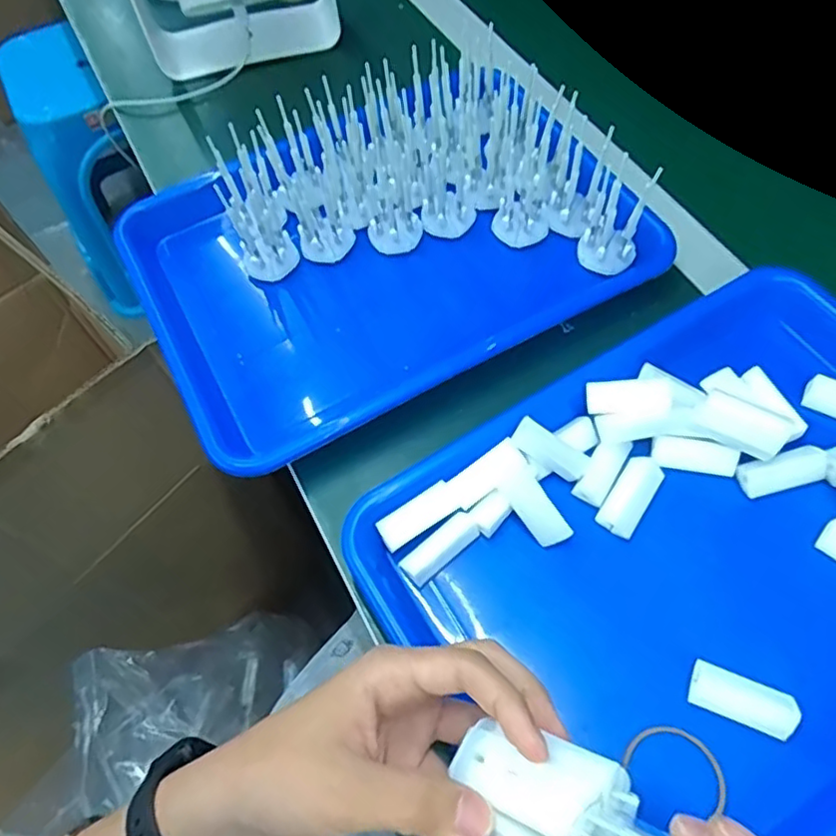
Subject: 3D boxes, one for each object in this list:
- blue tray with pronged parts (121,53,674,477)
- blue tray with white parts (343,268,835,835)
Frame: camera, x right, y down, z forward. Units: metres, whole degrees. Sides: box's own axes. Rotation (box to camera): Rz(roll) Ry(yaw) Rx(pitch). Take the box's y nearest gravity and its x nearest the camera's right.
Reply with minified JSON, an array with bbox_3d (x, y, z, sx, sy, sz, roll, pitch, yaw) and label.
[{"bbox_3d":[-0.018,-0.125,0.447,0.343,0.076,0.249,-25,63,-9],"label":"blue tray with pronged parts"},{"bbox_3d":[0.158,0.071,0.339,0.329,0.052,0.247,-29,63,-14],"label":"blue tray with white parts"}]

